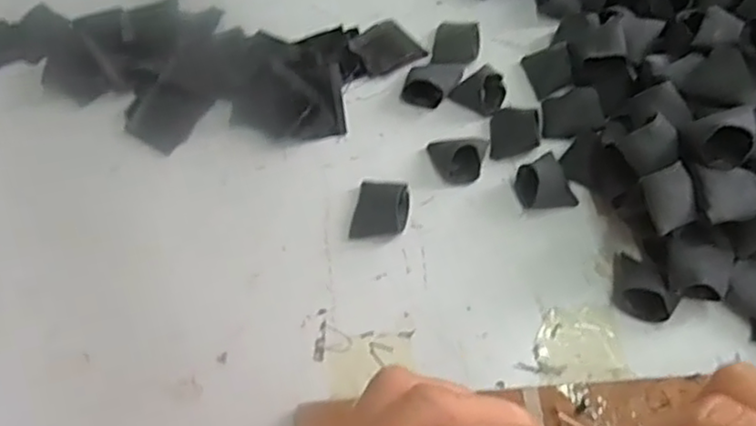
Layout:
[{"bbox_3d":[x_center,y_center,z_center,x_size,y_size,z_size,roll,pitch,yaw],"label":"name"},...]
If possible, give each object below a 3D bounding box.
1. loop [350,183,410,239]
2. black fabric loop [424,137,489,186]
[{"bbox_3d":[0.003,-0.002,0.475,0.036,0.015,0.041,8,61,7],"label":"loop"},{"bbox_3d":[0.056,-0.045,0.489,0.042,0.029,0.039,-1,60,1],"label":"black fabric loop"}]

